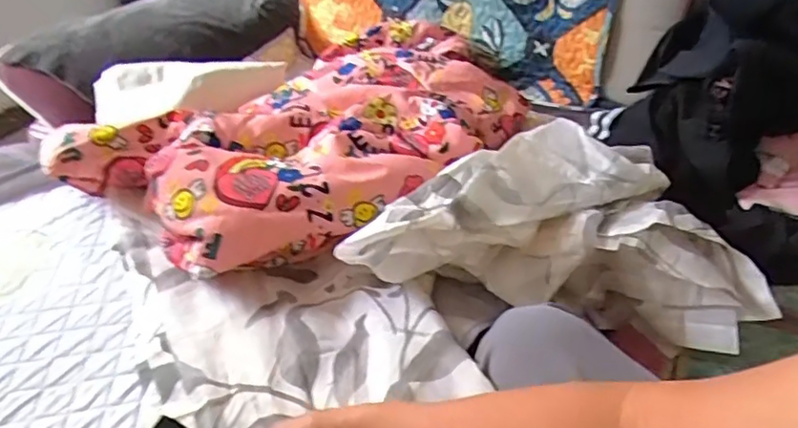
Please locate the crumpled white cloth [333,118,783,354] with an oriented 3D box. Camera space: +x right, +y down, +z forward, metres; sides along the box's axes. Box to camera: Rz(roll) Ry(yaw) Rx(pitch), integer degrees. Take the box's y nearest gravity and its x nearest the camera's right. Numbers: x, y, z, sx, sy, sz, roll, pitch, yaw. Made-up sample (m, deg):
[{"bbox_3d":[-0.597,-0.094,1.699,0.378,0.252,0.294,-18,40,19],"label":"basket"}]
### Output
[{"bbox_3d":[0.168,0.020,0.688,0.413,0.150,0.210,2,37,9],"label":"crumpled white cloth"}]

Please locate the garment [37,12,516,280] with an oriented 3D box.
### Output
[{"bbox_3d":[-0.101,-0.155,0.909,0.488,0.112,0.651,22,44,31],"label":"garment"}]

